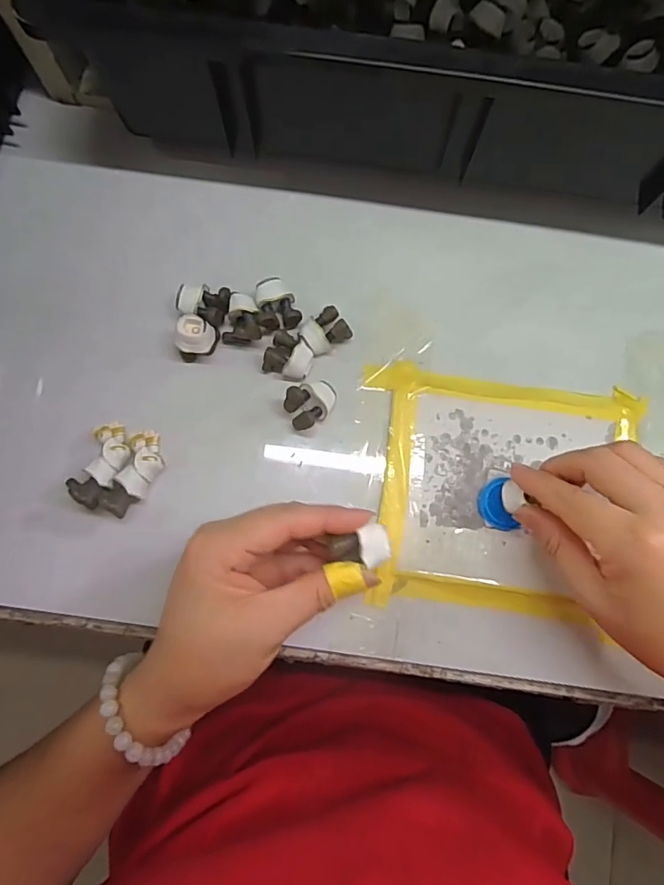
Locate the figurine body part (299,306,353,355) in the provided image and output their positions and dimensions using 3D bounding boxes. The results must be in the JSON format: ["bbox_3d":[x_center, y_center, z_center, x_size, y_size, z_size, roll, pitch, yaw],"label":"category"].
[{"bbox_3d":[-0.004,-0.068,0.320,0.026,0.018,0.024,-35,83,-6],"label":"figurine body part"}]

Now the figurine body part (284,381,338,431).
[{"bbox_3d":[-0.012,-0.023,0.311,0.030,0.021,0.024,-20,82,-4],"label":"figurine body part"}]

